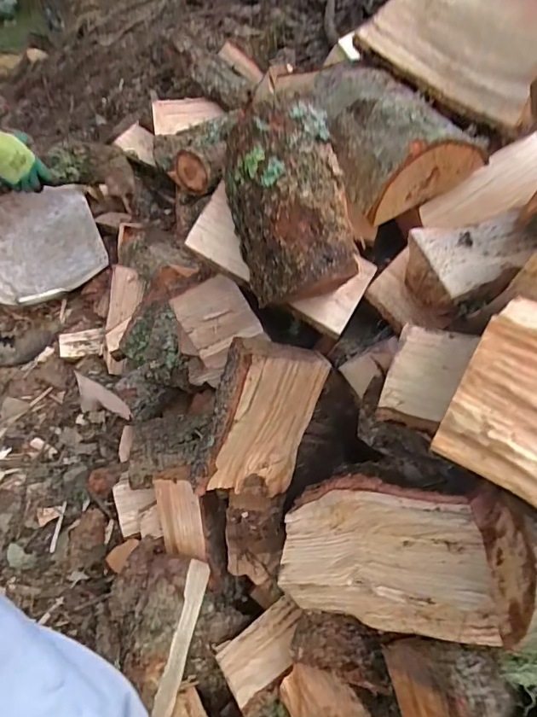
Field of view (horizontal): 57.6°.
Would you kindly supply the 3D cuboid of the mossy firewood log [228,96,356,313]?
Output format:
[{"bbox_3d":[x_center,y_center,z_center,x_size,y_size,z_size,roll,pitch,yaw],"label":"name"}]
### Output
[{"bbox_3d":[0.016,-0.139,0.488,0.075,0.149,0.203,-11,74,-23],"label":"mossy firewood log"}]

